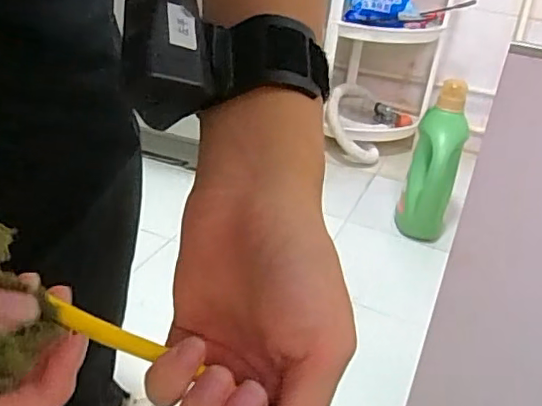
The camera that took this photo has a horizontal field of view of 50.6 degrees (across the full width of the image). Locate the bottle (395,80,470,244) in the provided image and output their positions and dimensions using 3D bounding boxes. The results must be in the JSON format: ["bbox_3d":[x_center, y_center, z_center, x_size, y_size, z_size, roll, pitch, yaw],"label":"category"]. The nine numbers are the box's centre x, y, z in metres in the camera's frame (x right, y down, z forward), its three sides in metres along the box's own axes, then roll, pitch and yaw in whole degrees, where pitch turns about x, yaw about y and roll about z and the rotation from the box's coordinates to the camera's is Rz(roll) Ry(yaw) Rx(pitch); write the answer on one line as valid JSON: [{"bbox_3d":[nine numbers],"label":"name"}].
[{"bbox_3d":[0.364,-0.102,1.260,0.102,0.338,0.079,15,-3,13],"label":"bottle"}]

